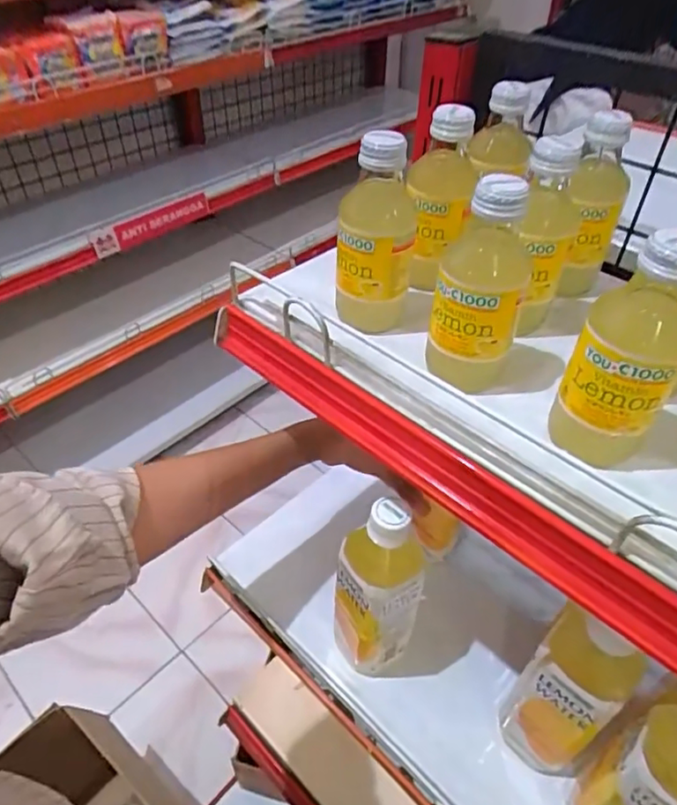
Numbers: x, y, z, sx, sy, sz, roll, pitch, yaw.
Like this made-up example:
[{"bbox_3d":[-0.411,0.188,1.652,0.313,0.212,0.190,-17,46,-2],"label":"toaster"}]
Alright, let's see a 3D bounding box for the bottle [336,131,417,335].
[{"bbox_3d":[0.026,-0.106,0.395,0.057,0.150,0.062,4,44,4],"label":"bottle"}]

